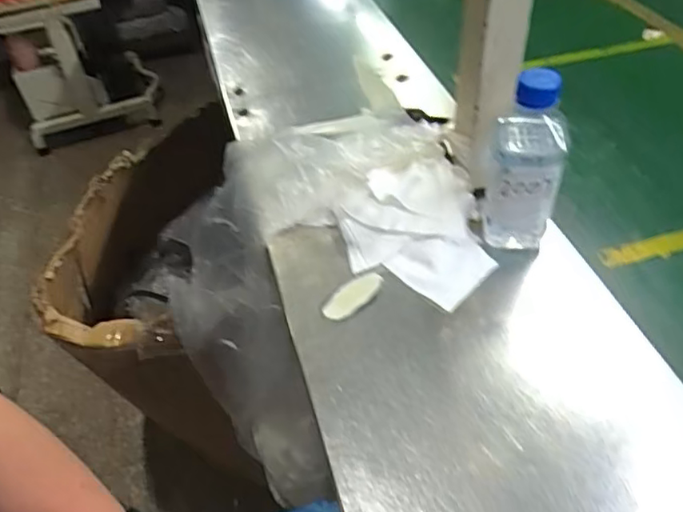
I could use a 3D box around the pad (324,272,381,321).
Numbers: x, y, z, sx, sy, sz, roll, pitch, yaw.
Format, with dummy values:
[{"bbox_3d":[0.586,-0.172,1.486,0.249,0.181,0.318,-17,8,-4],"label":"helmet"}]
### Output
[{"bbox_3d":[0.010,0.035,0.518,0.063,0.006,0.025,-37,54,-27],"label":"pad"}]

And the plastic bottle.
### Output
[{"bbox_3d":[0.156,-0.074,0.507,0.061,0.184,0.060,10,50,16],"label":"plastic bottle"}]

